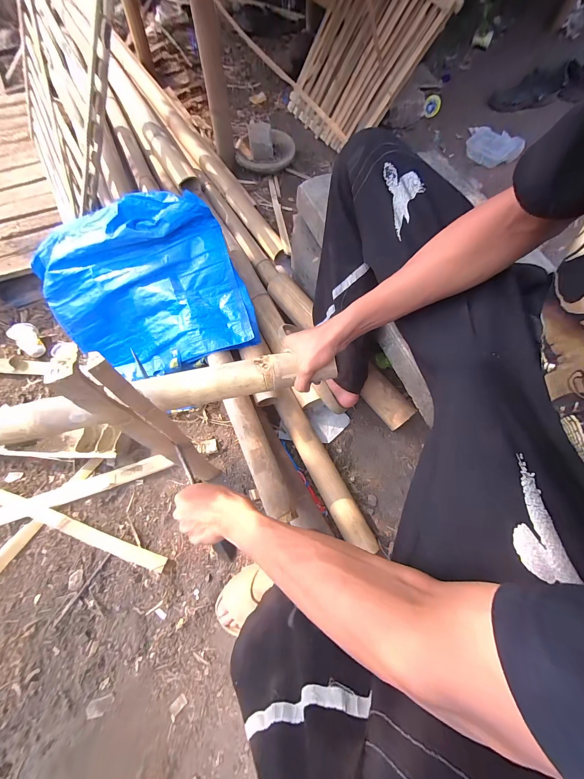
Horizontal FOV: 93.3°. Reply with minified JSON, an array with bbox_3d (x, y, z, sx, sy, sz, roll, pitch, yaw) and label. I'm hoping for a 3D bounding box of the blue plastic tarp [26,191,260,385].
[{"bbox_3d":[-0.375,-0.247,0.693,0.494,0.104,0.404,-16,101,8],"label":"blue plastic tarp"}]

